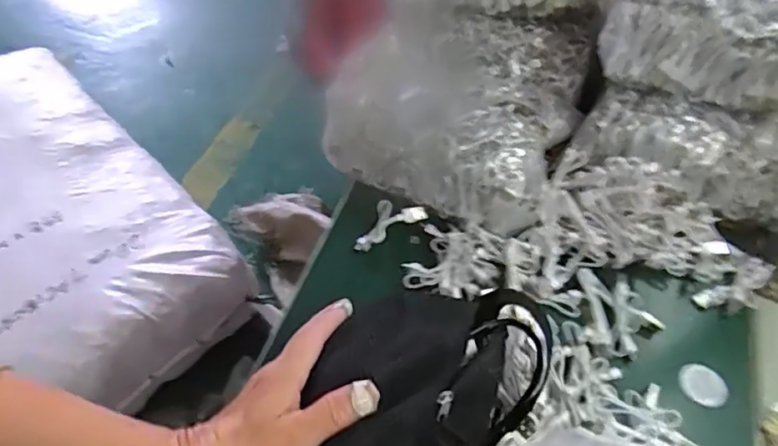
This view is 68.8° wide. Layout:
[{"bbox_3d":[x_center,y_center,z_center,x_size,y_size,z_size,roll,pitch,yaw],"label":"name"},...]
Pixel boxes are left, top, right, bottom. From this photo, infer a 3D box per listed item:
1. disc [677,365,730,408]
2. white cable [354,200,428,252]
[{"bbox_3d":[0.266,0.137,0.482,0.042,0.004,0.036,3,51,-2],"label":"disc"},{"bbox_3d":[-0.004,-0.001,0.552,0.079,0.014,0.039,-35,62,-27],"label":"white cable"}]

